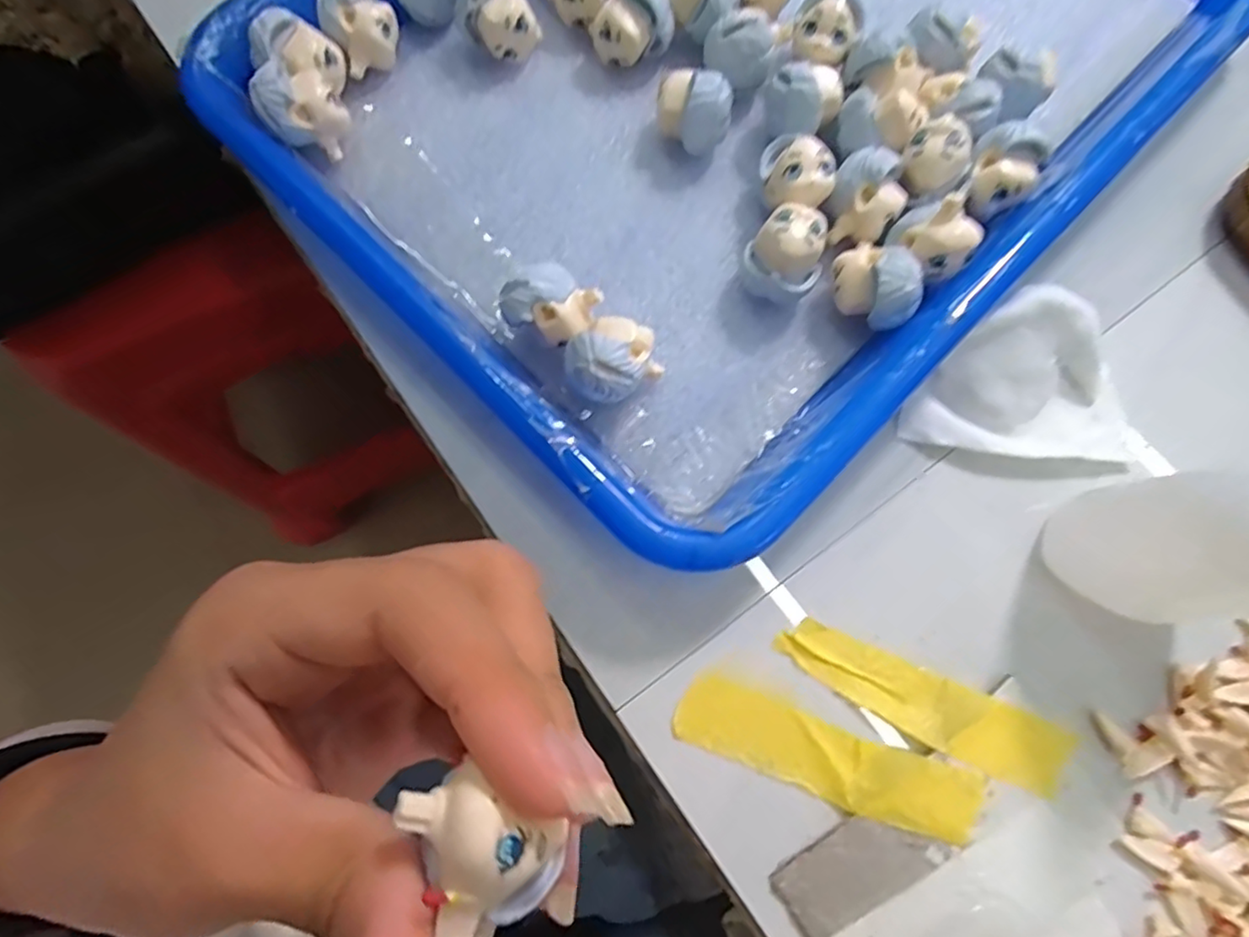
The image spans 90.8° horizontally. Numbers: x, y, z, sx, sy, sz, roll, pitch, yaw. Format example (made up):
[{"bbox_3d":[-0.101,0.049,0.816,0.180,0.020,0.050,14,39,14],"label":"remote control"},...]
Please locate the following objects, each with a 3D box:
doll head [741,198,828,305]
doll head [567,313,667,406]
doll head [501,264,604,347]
[{"bbox_3d":[0.050,-0.066,0.192,0.023,0.026,0.021,0,75,-1],"label":"doll head"},{"bbox_3d":[-0.003,-0.031,0.182,0.027,0.026,0.019,-40,80,-8],"label":"doll head"},{"bbox_3d":[-0.022,-0.047,0.185,0.023,0.023,0.022,36,80,8],"label":"doll head"}]

